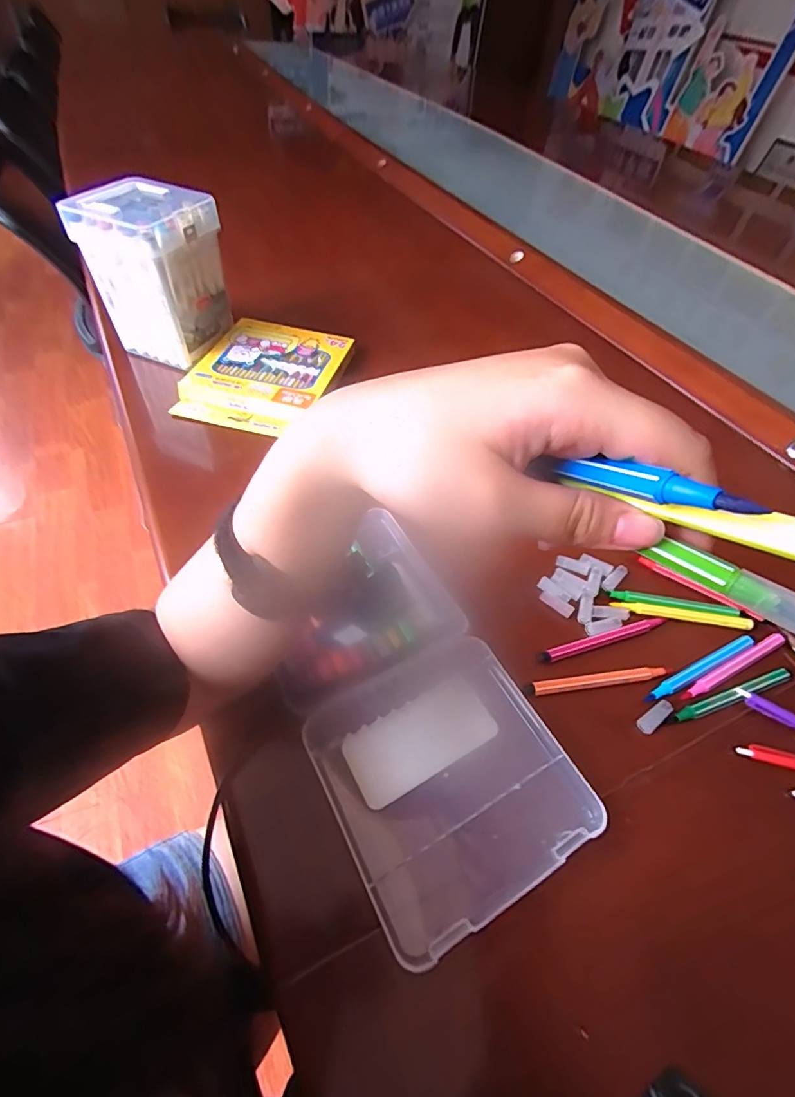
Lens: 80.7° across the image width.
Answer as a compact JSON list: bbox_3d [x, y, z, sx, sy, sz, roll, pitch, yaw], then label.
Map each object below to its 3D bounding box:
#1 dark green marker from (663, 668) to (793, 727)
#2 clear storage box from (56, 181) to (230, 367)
[{"bbox_3d":[0.266,0.118,0.373,0.123,0.007,0.011,-13,54,-15],"label":"dark green marker"},{"bbox_3d":[-0.289,-0.334,0.571,0.128,0.151,0.117,16,52,7],"label":"clear storage box"}]

